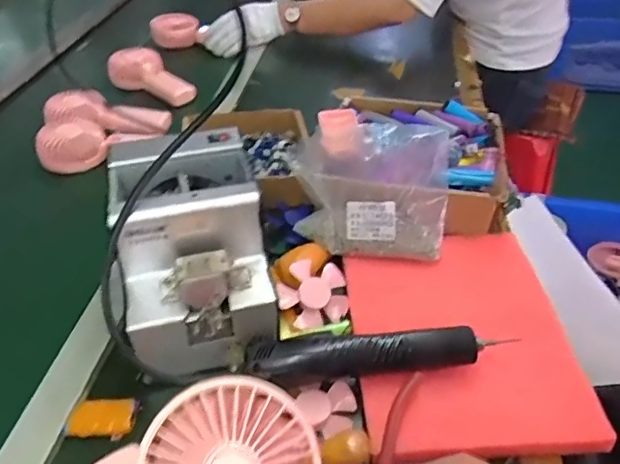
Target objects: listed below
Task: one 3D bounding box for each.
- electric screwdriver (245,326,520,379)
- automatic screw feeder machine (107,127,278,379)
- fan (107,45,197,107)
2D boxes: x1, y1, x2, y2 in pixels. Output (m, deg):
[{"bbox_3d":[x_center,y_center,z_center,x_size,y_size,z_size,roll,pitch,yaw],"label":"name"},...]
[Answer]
[{"bbox_3d":[0.058,0.099,0.482,0.218,0.040,0.035,-4,40,-4],"label":"electric screwdriver"},{"bbox_3d":[-0.106,0.015,0.511,0.123,0.132,0.182,-10,41,-10],"label":"automatic screw feeder machine"},{"bbox_3d":[-0.264,-0.260,0.940,0.177,0.045,0.082,31,49,14],"label":"fan"}]

